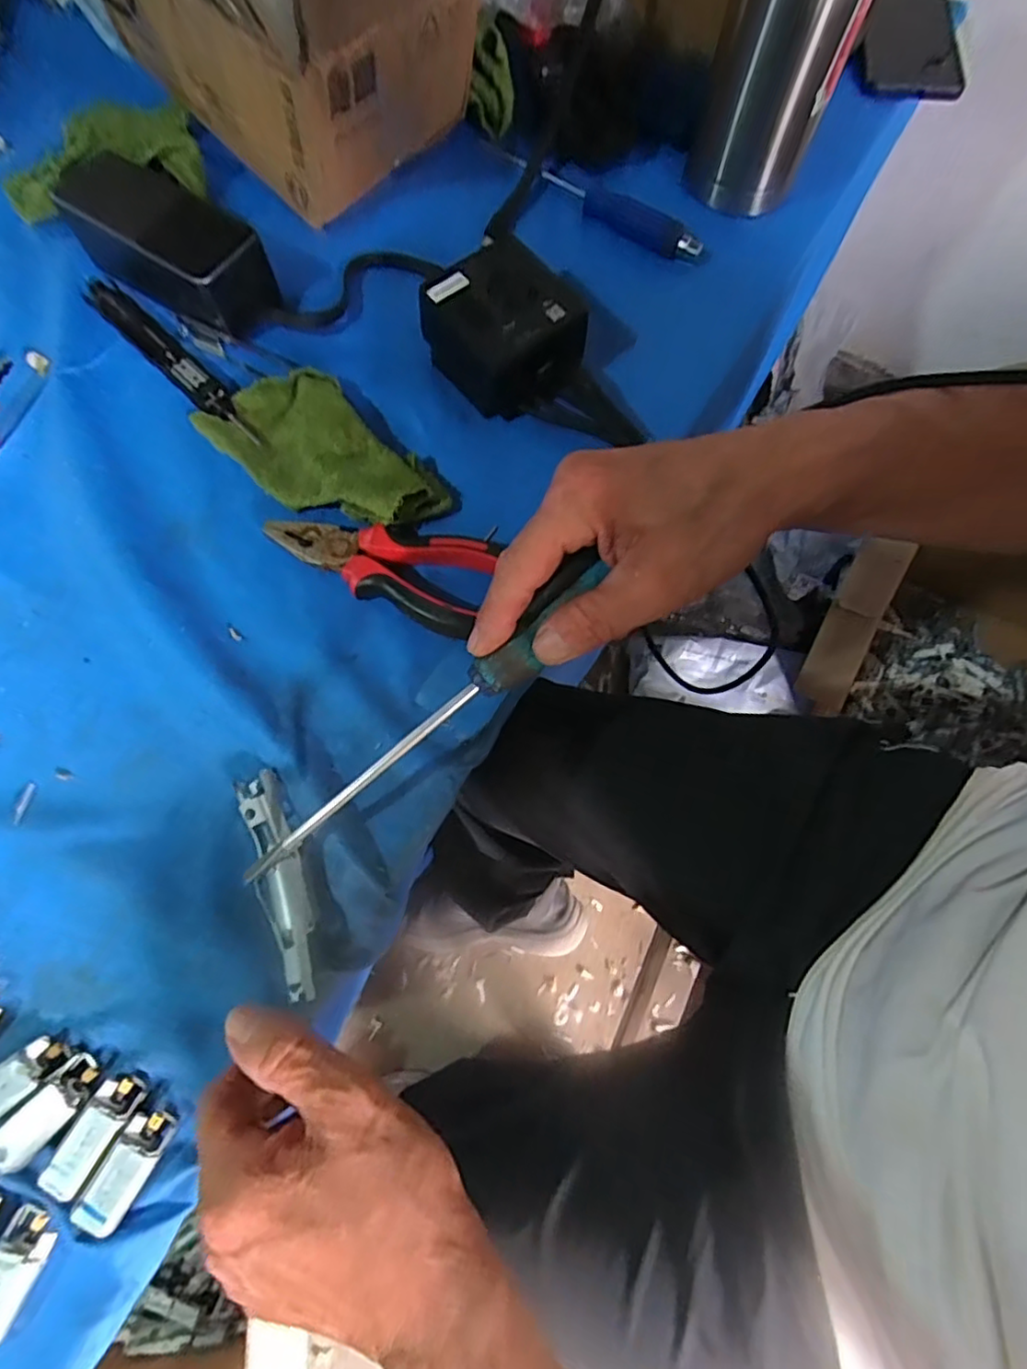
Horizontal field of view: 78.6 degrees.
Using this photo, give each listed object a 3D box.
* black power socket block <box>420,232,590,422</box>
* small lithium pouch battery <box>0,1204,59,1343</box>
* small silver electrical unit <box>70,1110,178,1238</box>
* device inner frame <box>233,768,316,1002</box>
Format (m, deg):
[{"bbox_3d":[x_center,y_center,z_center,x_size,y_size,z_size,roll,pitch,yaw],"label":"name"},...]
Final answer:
[{"bbox_3d":[-0.002,-0.217,0.391,0.076,0.048,0.091,-40,77,-12],"label":"black power socket block"},{"bbox_3d":[-0.211,0.249,0.262,0.021,0.013,0.048,22,74,6],"label":"small lithium pouch battery"},{"bbox_3d":[-0.167,0.210,0.271,0.019,0.012,0.045,27,74,7],"label":"small silver electrical unit"},{"bbox_3d":[-0.114,0.095,0.303,0.023,0.014,0.108,-19,74,-7],"label":"device inner frame"}]

